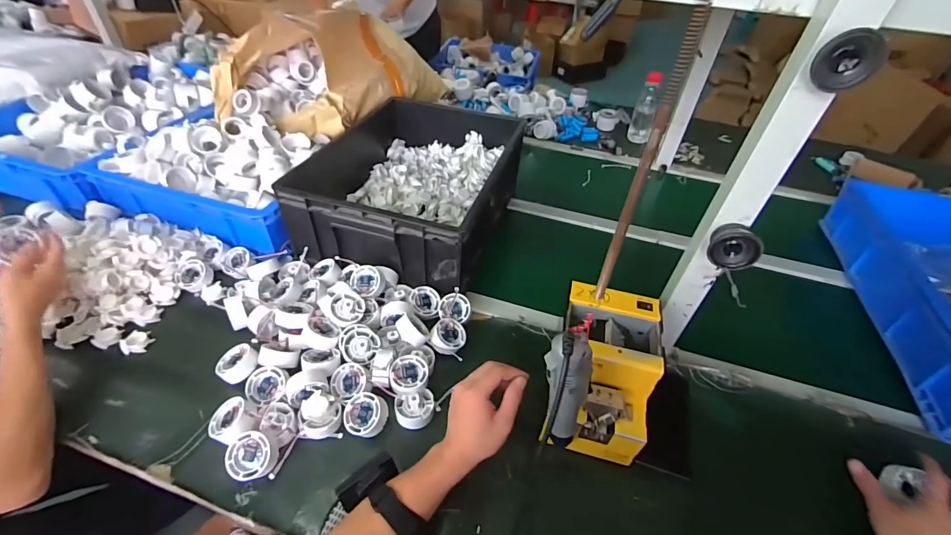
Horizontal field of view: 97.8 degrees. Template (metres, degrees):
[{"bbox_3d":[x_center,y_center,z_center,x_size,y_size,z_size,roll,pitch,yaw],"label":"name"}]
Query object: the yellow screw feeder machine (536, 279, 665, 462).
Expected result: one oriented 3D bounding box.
[{"bbox_3d":[0.169,0.144,0.565,0.123,0.157,0.182,13,43,8],"label":"yellow screw feeder machine"}]

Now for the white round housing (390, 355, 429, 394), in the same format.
[{"bbox_3d":[-0.096,0.156,0.598,0.055,0.026,0.055,3,54,-4],"label":"white round housing"}]

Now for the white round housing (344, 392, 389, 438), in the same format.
[{"bbox_3d":[-0.149,0.201,0.568,0.055,0.025,0.055,-6,61,11],"label":"white round housing"}]

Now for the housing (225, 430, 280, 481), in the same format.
[{"bbox_3d":[-0.277,0.234,0.517,0.056,0.025,0.053,-6,69,-4],"label":"housing"}]

